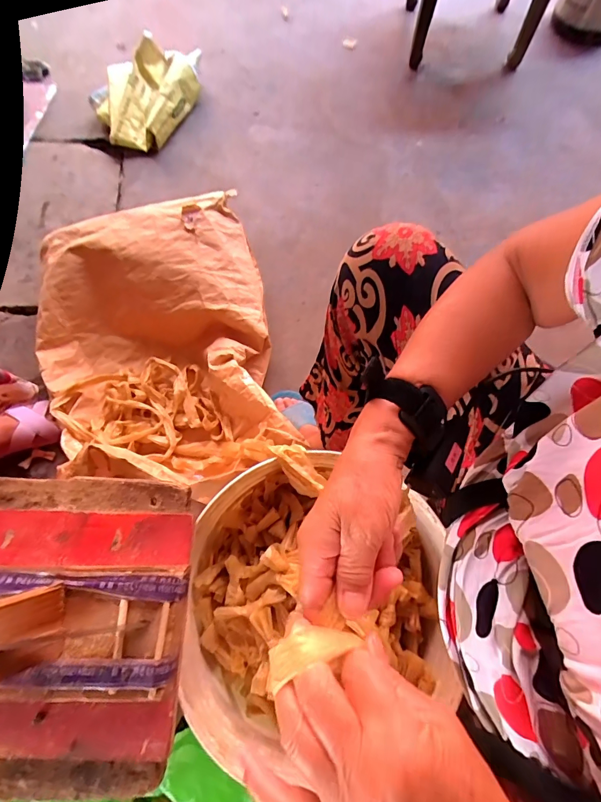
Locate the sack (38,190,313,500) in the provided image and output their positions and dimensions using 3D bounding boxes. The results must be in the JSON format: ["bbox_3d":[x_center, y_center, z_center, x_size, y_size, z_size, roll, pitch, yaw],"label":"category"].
[{"bbox_3d":[-0.292,-0.103,0.788,0.463,0.171,0.590,-13,71,-5],"label":"sack"}]

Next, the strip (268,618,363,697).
[{"bbox_3d":[0.006,0.145,0.231,0.054,0.017,0.025,-12,71,-11],"label":"strip"}]

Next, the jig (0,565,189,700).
[{"bbox_3d":[-0.167,0.158,0.256,0.152,0.077,0.081,0,71,0],"label":"jig"}]

